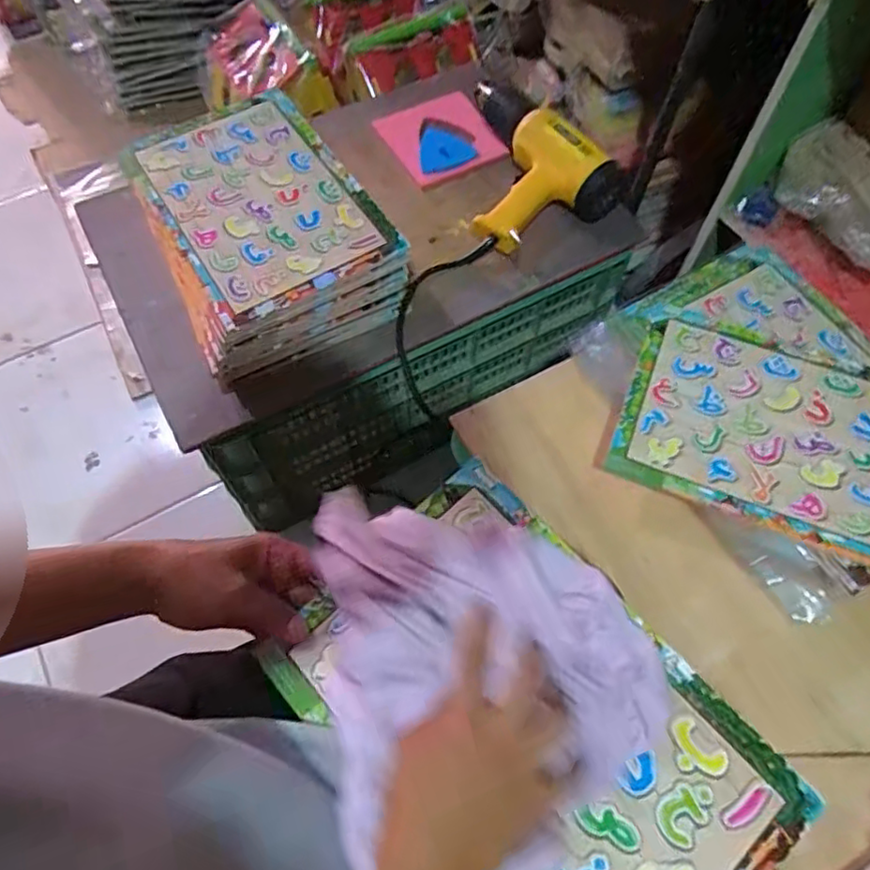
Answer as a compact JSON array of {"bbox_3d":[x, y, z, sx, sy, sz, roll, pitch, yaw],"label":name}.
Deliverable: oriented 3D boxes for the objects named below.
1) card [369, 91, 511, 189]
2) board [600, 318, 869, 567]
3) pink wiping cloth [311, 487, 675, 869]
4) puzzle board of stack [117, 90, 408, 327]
[{"bbox_3d":[0.004,-0.397,0.833,0.126,0.011,0.138,-27,69,-4],"label":"card"},{"bbox_3d":[0.332,0.002,0.588,0.300,0.016,0.198,20,64,11],"label":"board"},{"bbox_3d":[0.040,0.158,0.381,0.201,0.039,0.282,-10,63,-5],"label":"pink wiping cloth"},{"bbox_3d":[-0.196,-0.266,0.685,0.203,0.014,0.305,-29,66,-14],"label":"puzzle board of stack"}]

